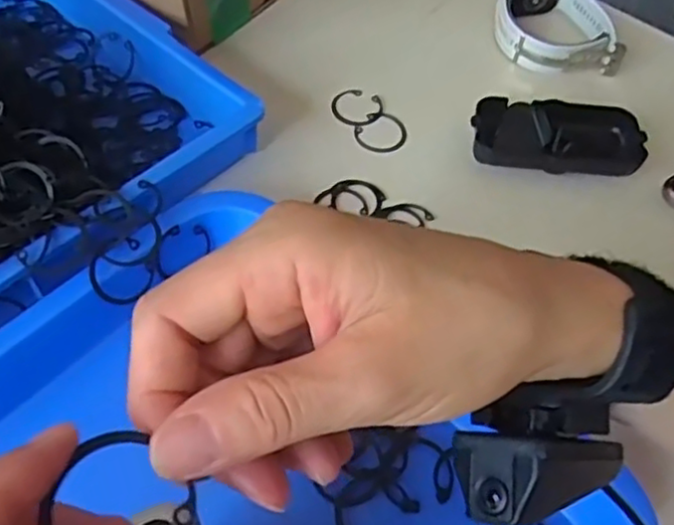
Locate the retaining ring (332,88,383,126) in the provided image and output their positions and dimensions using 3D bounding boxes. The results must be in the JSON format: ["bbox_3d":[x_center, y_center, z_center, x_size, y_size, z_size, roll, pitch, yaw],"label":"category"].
[{"bbox_3d":[0.015,-0.113,0.496,0.036,0.004,0.037,2,55,-3],"label":"retaining ring"}]

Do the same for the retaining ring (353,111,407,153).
[{"bbox_3d":[0.033,-0.092,0.484,0.036,0.004,0.040,30,58,16],"label":"retaining ring"}]

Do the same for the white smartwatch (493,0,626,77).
[{"bbox_3d":[0.168,-0.186,0.538,0.087,0.033,0.089,-4,56,-7],"label":"white smartwatch"}]

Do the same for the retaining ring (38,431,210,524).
[{"bbox_3d":[-0.050,0.059,0.165,0.033,0.004,0.036,3,82,-18],"label":"retaining ring"}]

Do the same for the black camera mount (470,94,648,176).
[{"bbox_3d":[0.148,-0.085,0.468,0.111,0.025,0.052,3,55,-2],"label":"black camera mount"}]

